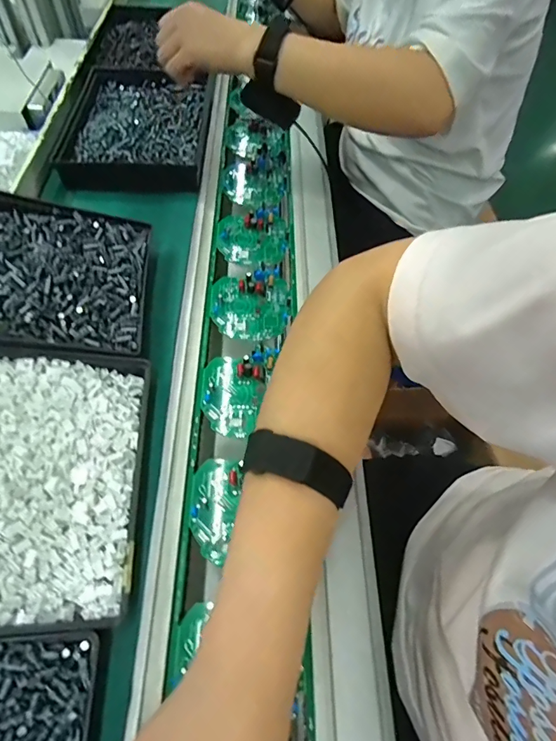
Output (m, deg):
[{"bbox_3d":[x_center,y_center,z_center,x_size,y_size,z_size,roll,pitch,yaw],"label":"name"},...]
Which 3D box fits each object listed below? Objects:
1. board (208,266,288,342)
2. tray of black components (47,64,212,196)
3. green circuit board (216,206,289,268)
[{"bbox_3d":[-0.031,-0.074,0.445,0.081,0.012,0.093,3,60,-1],"label":"board"},{"bbox_3d":[-0.176,-0.326,0.553,0.164,0.031,0.238,1,60,-2],"label":"tray of black components"},{"bbox_3d":[-0.031,-0.161,0.498,0.081,0.011,0.094,0,60,-3],"label":"green circuit board"}]

